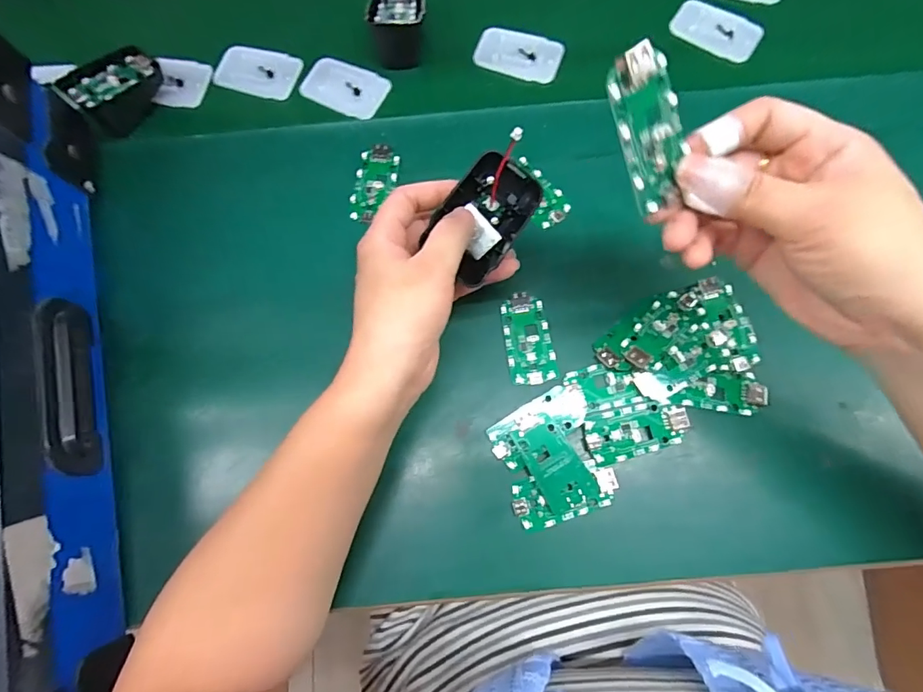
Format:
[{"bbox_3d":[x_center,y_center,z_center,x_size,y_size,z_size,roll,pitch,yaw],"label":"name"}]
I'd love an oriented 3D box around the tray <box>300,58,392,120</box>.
[{"bbox_3d":[-0.097,-0.215,0.389,0.069,0.004,0.049,23,77,8],"label":"tray"}]

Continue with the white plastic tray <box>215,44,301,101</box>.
[{"bbox_3d":[-0.173,-0.232,0.398,0.071,0.007,0.044,18,76,6],"label":"white plastic tray"}]

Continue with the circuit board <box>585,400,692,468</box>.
[{"bbox_3d":[0.111,0.053,0.298,0.063,0.007,0.032,-15,75,-2],"label":"circuit board"}]

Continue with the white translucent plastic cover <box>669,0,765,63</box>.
[{"bbox_3d":[0.211,-0.264,0.390,0.071,0.005,0.042,34,79,10],"label":"white translucent plastic cover"}]

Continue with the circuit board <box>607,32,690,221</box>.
[{"bbox_3d":[0.079,-0.088,0.193,0.030,0.064,0.005,-33,30,-10],"label":"circuit board"}]

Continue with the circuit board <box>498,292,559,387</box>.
[{"bbox_3d":[0.045,-0.006,0.319,0.031,0.007,0.060,-8,75,-1],"label":"circuit board"}]

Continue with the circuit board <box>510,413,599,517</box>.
[{"bbox_3d":[0.058,0.072,0.292,0.031,0.004,0.058,-28,81,-7],"label":"circuit board"}]

